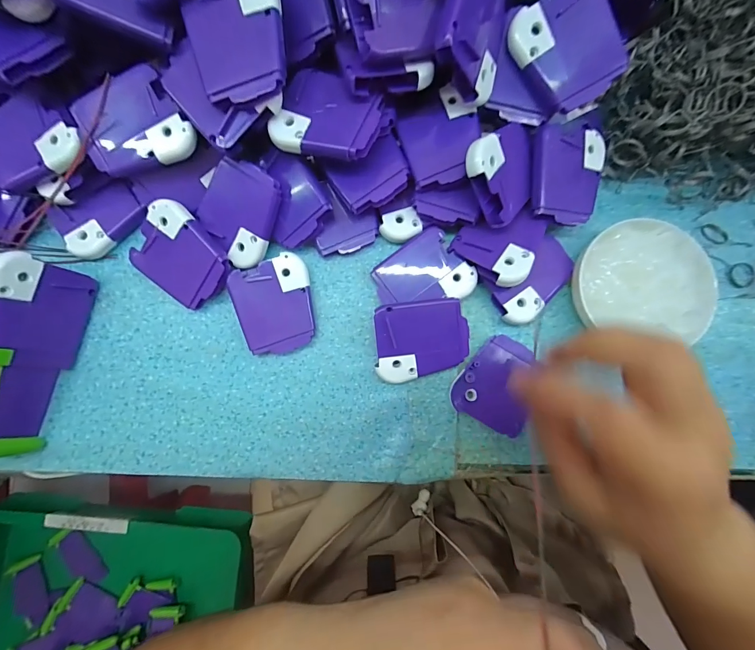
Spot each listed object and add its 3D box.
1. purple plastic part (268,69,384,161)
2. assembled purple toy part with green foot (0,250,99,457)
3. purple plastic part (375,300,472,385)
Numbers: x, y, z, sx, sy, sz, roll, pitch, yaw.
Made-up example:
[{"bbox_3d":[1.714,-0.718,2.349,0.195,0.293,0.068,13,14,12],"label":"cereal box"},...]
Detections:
[{"bbox_3d":[-0.030,-0.124,0.212,0.059,0.006,0.050,22,84,6],"label":"purple plastic part"},{"bbox_3d":[-0.220,0.019,0.216,0.019,0.049,0.120,15,84,32],"label":"assembled purple toy part with green foot"},{"bbox_3d":[0.029,0.010,0.232,0.060,0.004,0.051,-7,100,-3],"label":"purple plastic part"}]

